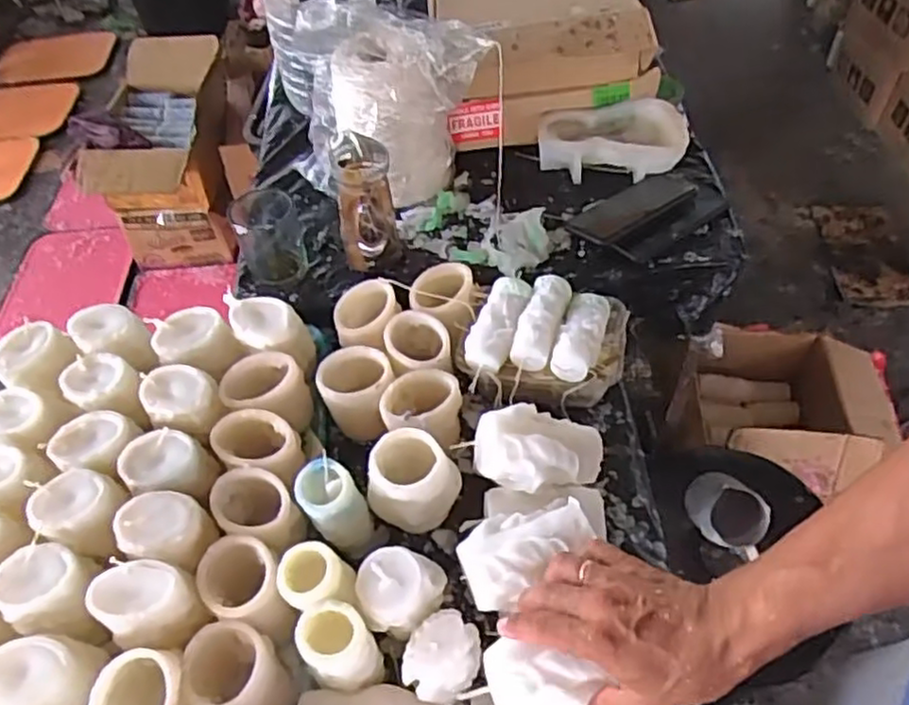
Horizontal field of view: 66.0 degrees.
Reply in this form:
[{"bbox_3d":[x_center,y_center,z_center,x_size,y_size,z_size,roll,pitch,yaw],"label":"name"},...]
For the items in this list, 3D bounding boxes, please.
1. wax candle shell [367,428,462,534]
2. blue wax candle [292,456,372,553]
[{"bbox_3d":[-0.035,0.124,0.640,0.072,0.093,0.077,21,57,19],"label":"wax candle shell"},{"bbox_3d":[-0.108,0.142,0.637,0.047,0.098,0.050,-2,52,3],"label":"blue wax candle"}]

